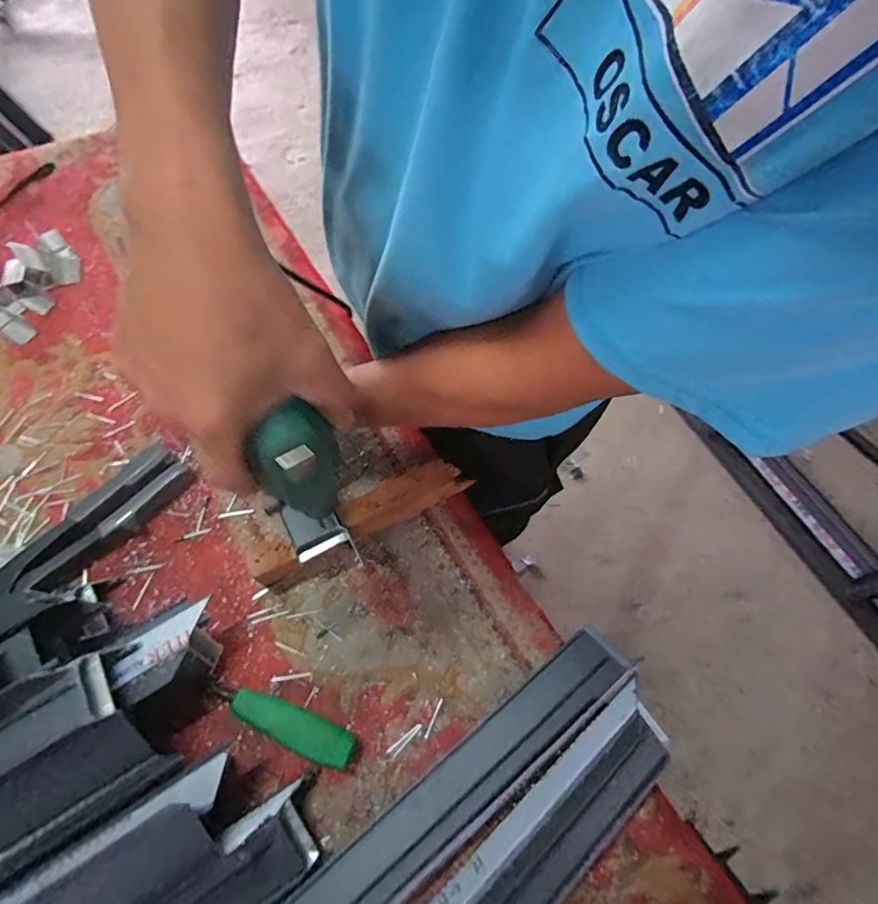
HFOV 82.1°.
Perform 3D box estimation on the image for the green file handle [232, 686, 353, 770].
[{"bbox_3d":[-0.124,0.231,0.424,0.108,0.022,0.029,19,63,7],"label":"green file handle"}]

